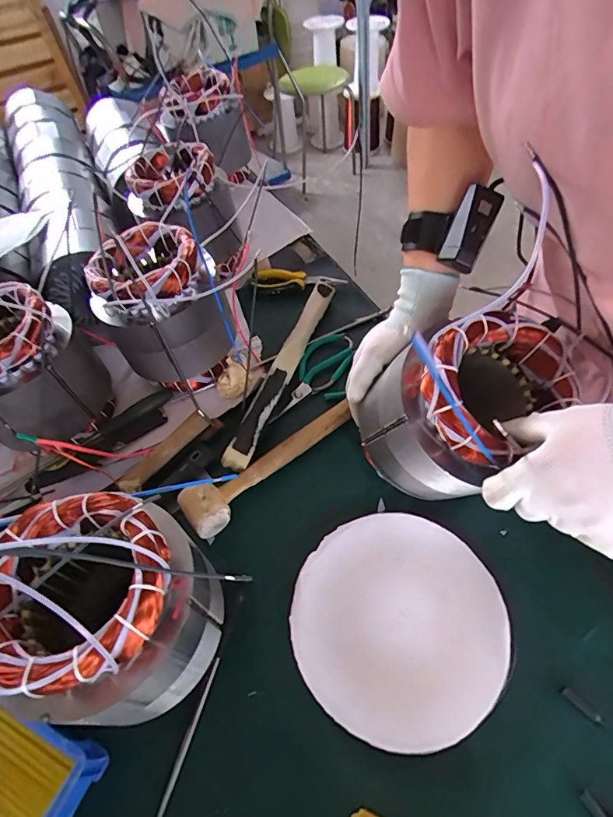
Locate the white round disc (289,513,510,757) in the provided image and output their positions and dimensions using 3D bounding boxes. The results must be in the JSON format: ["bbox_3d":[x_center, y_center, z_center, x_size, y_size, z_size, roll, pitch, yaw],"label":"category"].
[{"bbox_3d":[0.084,0.200,0.420,0.188,0.023,0.191,-3,54,4],"label":"white round disc"}]

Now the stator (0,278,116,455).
[{"bbox_3d":[-0.348,-0.043,0.544,0.148,0.179,0.148,32,63,25],"label":"stator"}]

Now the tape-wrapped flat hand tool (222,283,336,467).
[{"bbox_3d":[-0.028,-0.060,0.600,0.030,0.027,0.328,15,57,16],"label":"tape-wrapped flat hand tool"}]

